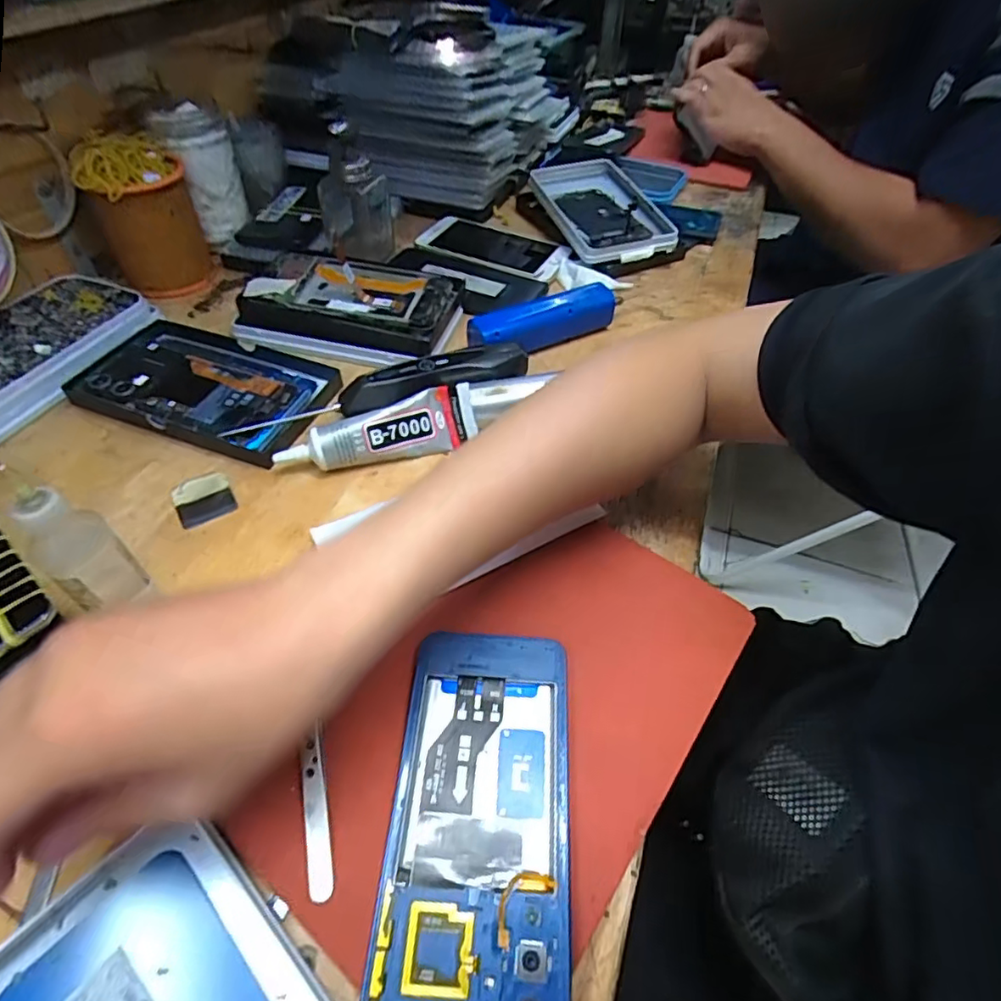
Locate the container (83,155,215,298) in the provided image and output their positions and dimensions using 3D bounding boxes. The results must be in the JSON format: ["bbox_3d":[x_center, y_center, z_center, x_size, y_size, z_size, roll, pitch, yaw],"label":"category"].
[{"bbox_3d":[-0.311,-0.241,0.515,0.082,0.091,0.069,-23,54,-20],"label":"container"}]

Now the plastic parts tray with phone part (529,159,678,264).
[{"bbox_3d":[0.110,-0.320,0.609,0.109,0.025,0.200,-11,51,-12],"label":"plastic parts tray with phone part"}]

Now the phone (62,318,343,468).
[{"bbox_3d":[-0.221,-0.090,0.433,0.182,0.015,0.107,18,51,12],"label":"phone"}]

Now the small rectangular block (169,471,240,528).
[{"bbox_3d":[-0.196,-0.001,0.377,0.034,0.004,0.040,-26,55,-22],"label":"small rectangular block"}]

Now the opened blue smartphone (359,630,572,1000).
[{"bbox_3d":[-0.008,0.133,0.251,0.077,0.013,0.159,4,50,1],"label":"opened blue smartphone"}]

